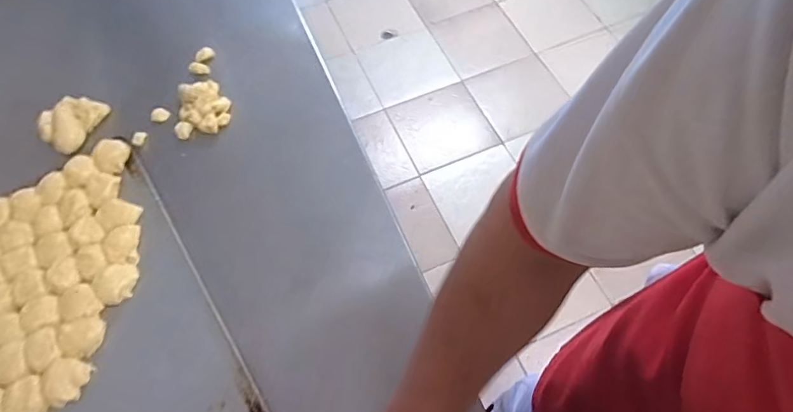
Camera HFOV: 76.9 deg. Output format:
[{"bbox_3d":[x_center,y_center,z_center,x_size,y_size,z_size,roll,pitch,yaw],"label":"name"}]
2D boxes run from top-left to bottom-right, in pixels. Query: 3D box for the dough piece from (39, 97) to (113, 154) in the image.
[{"bbox_3d":[-0.431,-0.113,0.658,0.062,0.022,0.080,20,65,14],"label":"dough piece"}]

